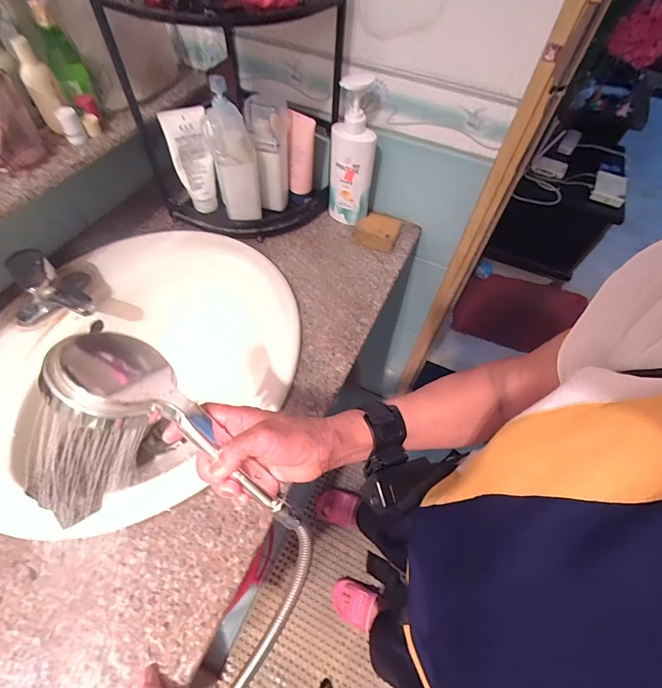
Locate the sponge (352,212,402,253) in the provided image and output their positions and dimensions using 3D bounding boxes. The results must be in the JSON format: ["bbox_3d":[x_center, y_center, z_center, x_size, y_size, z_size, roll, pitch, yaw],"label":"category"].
[{"bbox_3d":[0.092,-0.229,0.741,0.086,0.030,0.075,17,57,8],"label":"sponge"}]

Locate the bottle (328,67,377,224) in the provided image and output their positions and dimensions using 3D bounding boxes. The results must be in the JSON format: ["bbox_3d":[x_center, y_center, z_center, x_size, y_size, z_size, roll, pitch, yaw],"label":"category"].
[{"bbox_3d":[0.041,-0.350,0.683,0.081,0.242,0.076,9,56,3],"label":"bottle"}]

